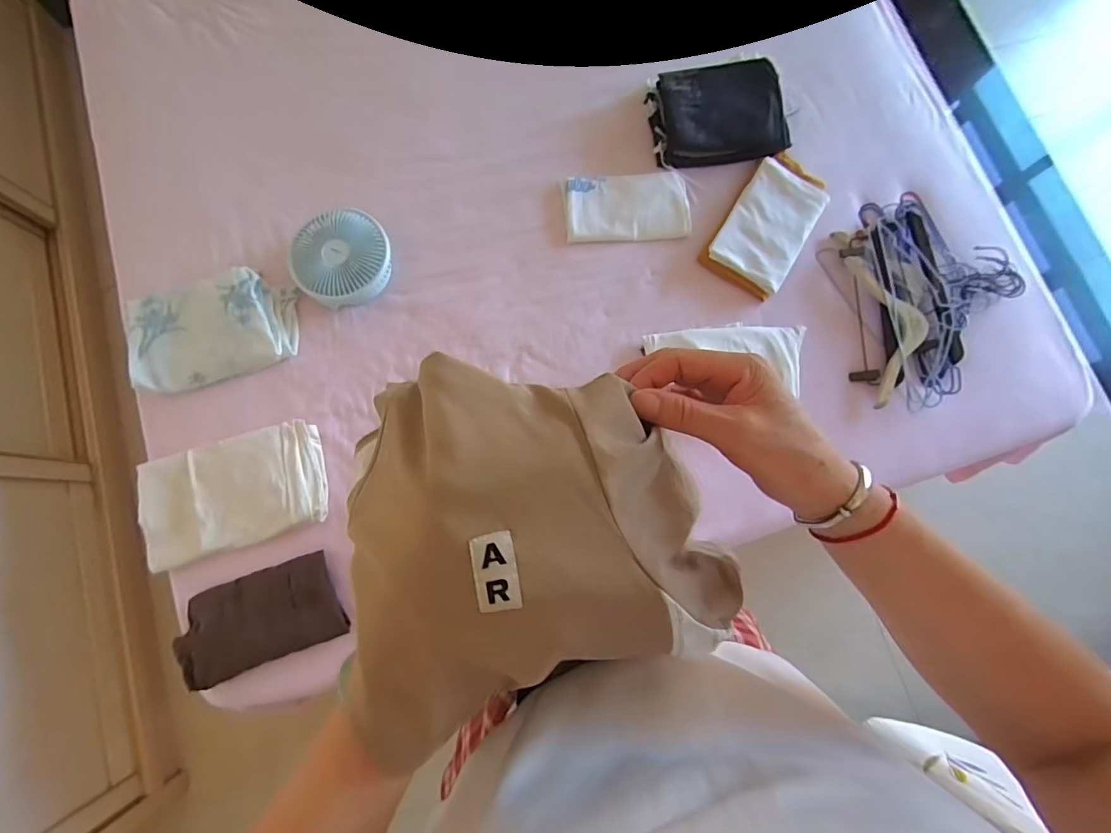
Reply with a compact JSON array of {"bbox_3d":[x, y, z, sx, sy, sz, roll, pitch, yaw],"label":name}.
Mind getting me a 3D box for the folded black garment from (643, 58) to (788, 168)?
[{"bbox_3d":[0.331,-0.618,0.962,0.258,0.070,0.190,-7,79,-3],"label":"folded black garment"}]

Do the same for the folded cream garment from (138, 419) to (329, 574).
[{"bbox_3d":[-0.557,0.130,0.820,0.320,0.027,0.182,-16,79,-5],"label":"folded cream garment"}]

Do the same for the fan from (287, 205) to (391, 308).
[{"bbox_3d":[-0.402,-0.295,0.899,0.186,0.059,0.165,-11,94,-1],"label":"fan"}]

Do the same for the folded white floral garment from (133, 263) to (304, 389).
[{"bbox_3d":[-0.629,-0.156,0.860,0.292,0.052,0.182,-16,79,-5],"label":"folded white floral garment"}]

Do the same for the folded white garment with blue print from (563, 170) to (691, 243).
[{"bbox_3d":[0.143,-0.422,0.949,0.241,0.019,0.143,-4,79,-2],"label":"folded white garment with blue print"}]

